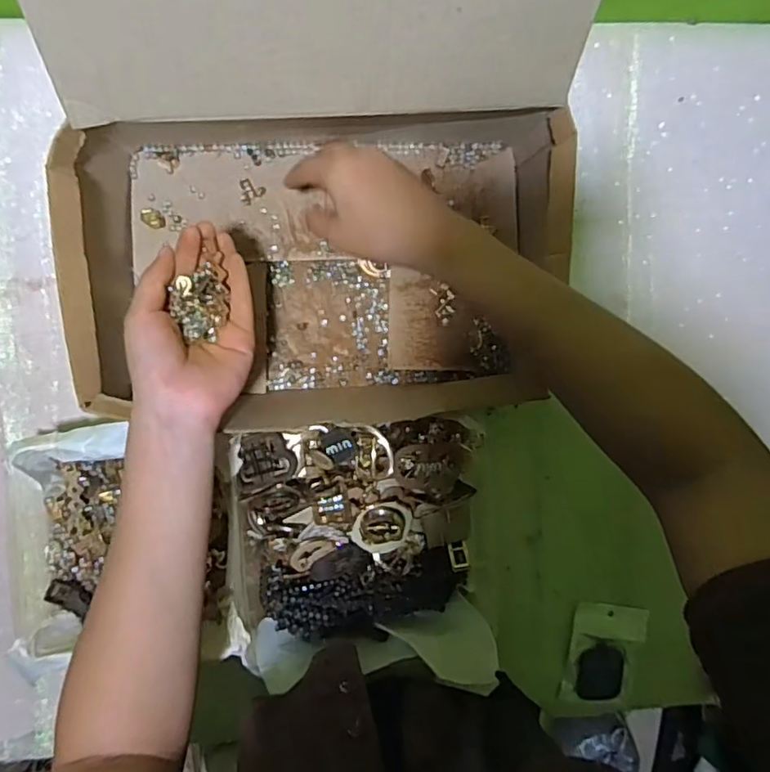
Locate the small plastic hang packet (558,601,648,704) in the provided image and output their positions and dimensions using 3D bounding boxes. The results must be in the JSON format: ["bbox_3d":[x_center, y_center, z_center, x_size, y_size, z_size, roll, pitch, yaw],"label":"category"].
[{"bbox_3d":[0.201,0.246,0.547,0.064,0.011,0.092,10,95,-5],"label":"small plastic hang packet"}]

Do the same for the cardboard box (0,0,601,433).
[{"bbox_3d":[-0.039,-0.130,0.357,0.325,0.269,0.322,-1,96,-4],"label":"cardboard box"}]

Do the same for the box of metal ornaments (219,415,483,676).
[{"bbox_3d":[-0.023,0.114,0.477,0.191,0.080,0.179,-2,96,-4],"label":"box of metal ornaments"}]

